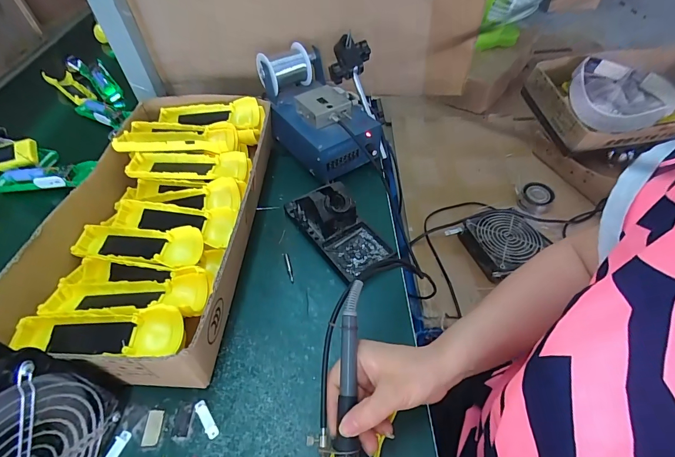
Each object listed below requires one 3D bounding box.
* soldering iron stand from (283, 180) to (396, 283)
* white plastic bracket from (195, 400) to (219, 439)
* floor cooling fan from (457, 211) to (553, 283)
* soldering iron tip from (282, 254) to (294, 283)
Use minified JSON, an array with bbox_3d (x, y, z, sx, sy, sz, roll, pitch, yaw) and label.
[{"bbox_3d":[-0.003,-0.014,0.457,0.075,0.069,0.152,-30,54,-22],"label":"soldering iron stand"},{"bbox_3d":[-0.125,0.181,0.340,0.010,0.004,0.037,-31,53,-21],"label":"white plastic bracket"},{"bbox_3d":[0.304,0.022,0.656,0.128,0.036,0.117,-19,55,-9],"label":"floor cooling fan"},{"bbox_3d":[-0.061,0.048,0.449,0.007,0.010,0.045,-15,49,-9],"label":"soldering iron tip"}]

